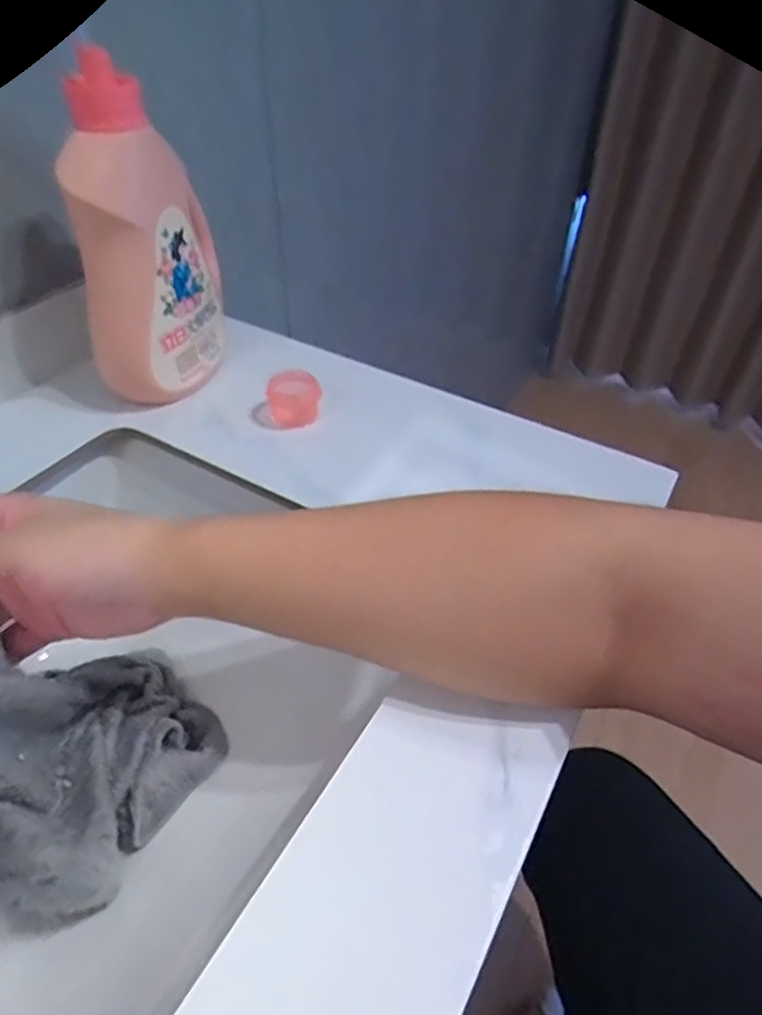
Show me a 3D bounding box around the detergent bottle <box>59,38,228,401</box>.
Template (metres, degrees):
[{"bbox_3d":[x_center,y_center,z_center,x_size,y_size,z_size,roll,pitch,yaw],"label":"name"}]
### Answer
[{"bbox_3d":[-0.171,-0.194,0.476,0.072,0.212,0.120,5,44,3],"label":"detergent bottle"}]

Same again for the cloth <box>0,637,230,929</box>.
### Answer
[{"bbox_3d":[-0.174,0.116,0.344,0.139,0.180,0.143,-4,45,-8],"label":"cloth"}]

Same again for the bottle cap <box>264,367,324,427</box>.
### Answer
[{"bbox_3d":[-0.069,-0.087,0.501,0.042,0.027,0.042,1,44,-1],"label":"bottle cap"}]

